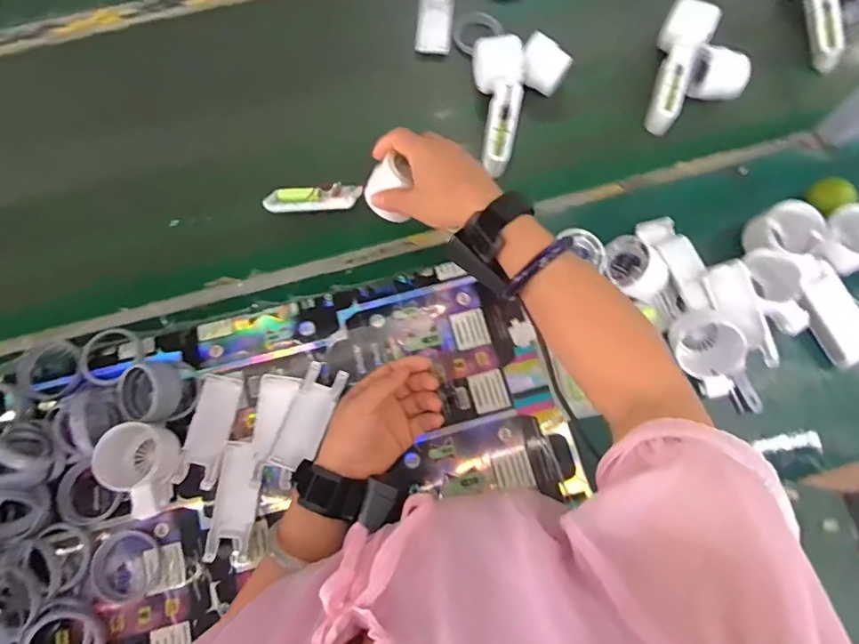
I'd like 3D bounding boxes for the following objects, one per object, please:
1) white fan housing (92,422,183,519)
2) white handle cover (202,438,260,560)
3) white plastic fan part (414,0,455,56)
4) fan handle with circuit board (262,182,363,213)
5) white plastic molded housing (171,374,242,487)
[{"bbox_3d":[-0.269,0.138,0.463,0.062,0.047,0.082,-8,73,-2],"label":"white fan housing"},{"bbox_3d":[-0.181,0.168,0.469,0.039,0.022,0.102,8,73,2],"label":"white handle cover"},{"bbox_3d":[0.008,-0.393,0.650,0.046,0.015,0.103,6,73,2],"label":"white plastic fan part"},{"bbox_3d":[-0.128,-0.137,0.552,0.113,0.013,0.030,0,71,17],"label":"fan handle with circuit board"},{"bbox_3d":[-0.213,0.105,0.487,0.039,0.010,0.104,10,73,3],"label":"white plastic molded housing"}]

